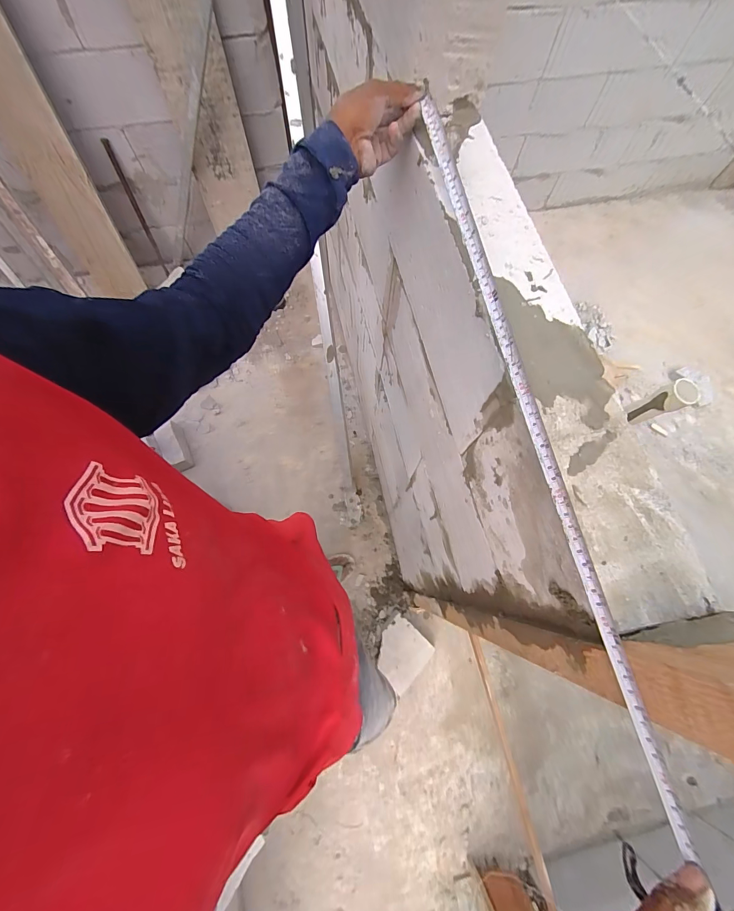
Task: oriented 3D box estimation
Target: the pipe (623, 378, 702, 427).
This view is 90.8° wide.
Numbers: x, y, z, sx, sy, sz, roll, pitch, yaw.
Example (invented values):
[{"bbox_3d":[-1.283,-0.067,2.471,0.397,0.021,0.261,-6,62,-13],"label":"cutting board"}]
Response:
[{"bbox_3d":[0.283,-0.049,0.351,0.023,0.062,0.025,-24,74,-9],"label":"pipe"}]

